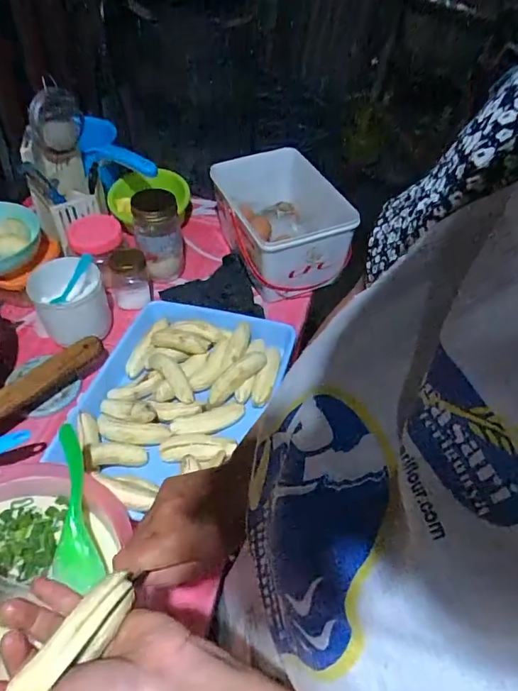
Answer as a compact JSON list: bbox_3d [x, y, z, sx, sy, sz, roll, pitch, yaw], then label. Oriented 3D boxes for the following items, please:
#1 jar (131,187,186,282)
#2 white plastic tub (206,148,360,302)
[{"bbox_3d":[-0.164,-0.177,0.754,0.077,0.138,0.071,-8,55,-10],"label":"jar"},{"bbox_3d":[0.030,-0.201,0.788,0.156,0.144,0.239,-18,57,-17],"label":"white plastic tub"}]

